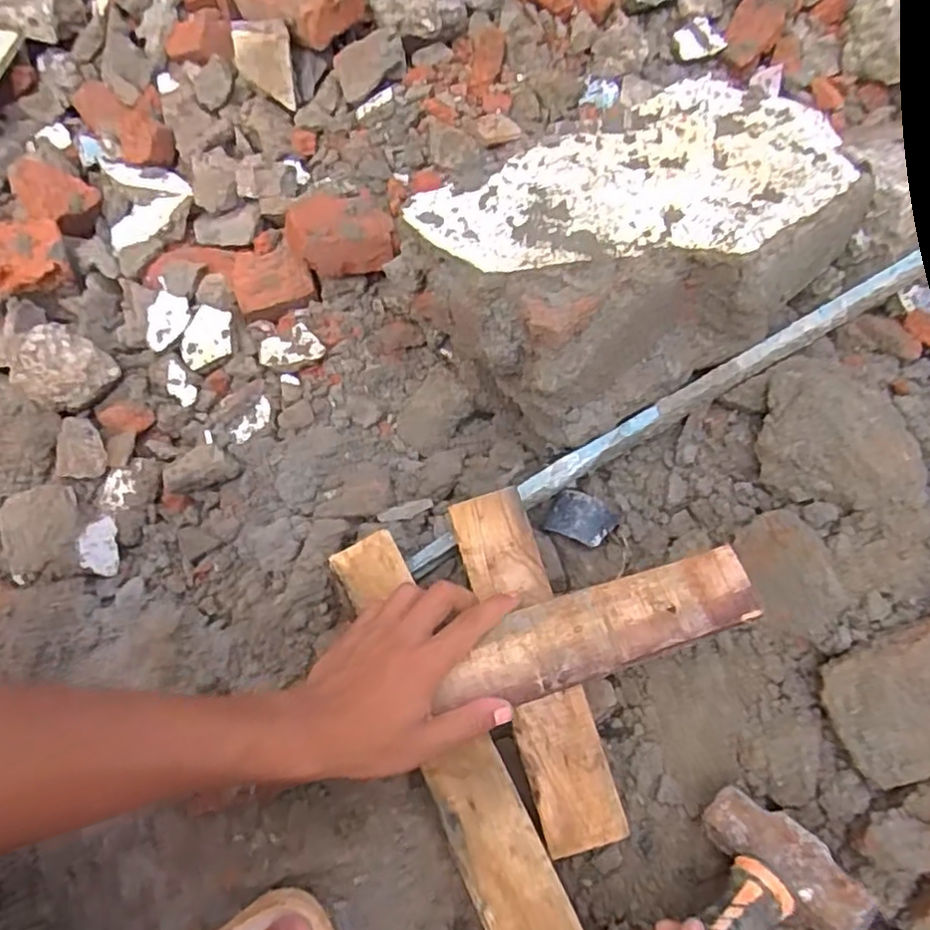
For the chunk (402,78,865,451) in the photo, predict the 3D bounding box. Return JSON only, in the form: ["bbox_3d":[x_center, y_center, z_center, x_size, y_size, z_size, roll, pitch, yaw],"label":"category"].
[{"bbox_3d":[0.159,-0.199,0.608,0.362,0.127,0.245,-31,71,-9],"label":"chunk"}]

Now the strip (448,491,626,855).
[{"bbox_3d":[0.049,0.139,0.485,0.055,0.019,0.249,-16,70,-4],"label":"strip"}]

